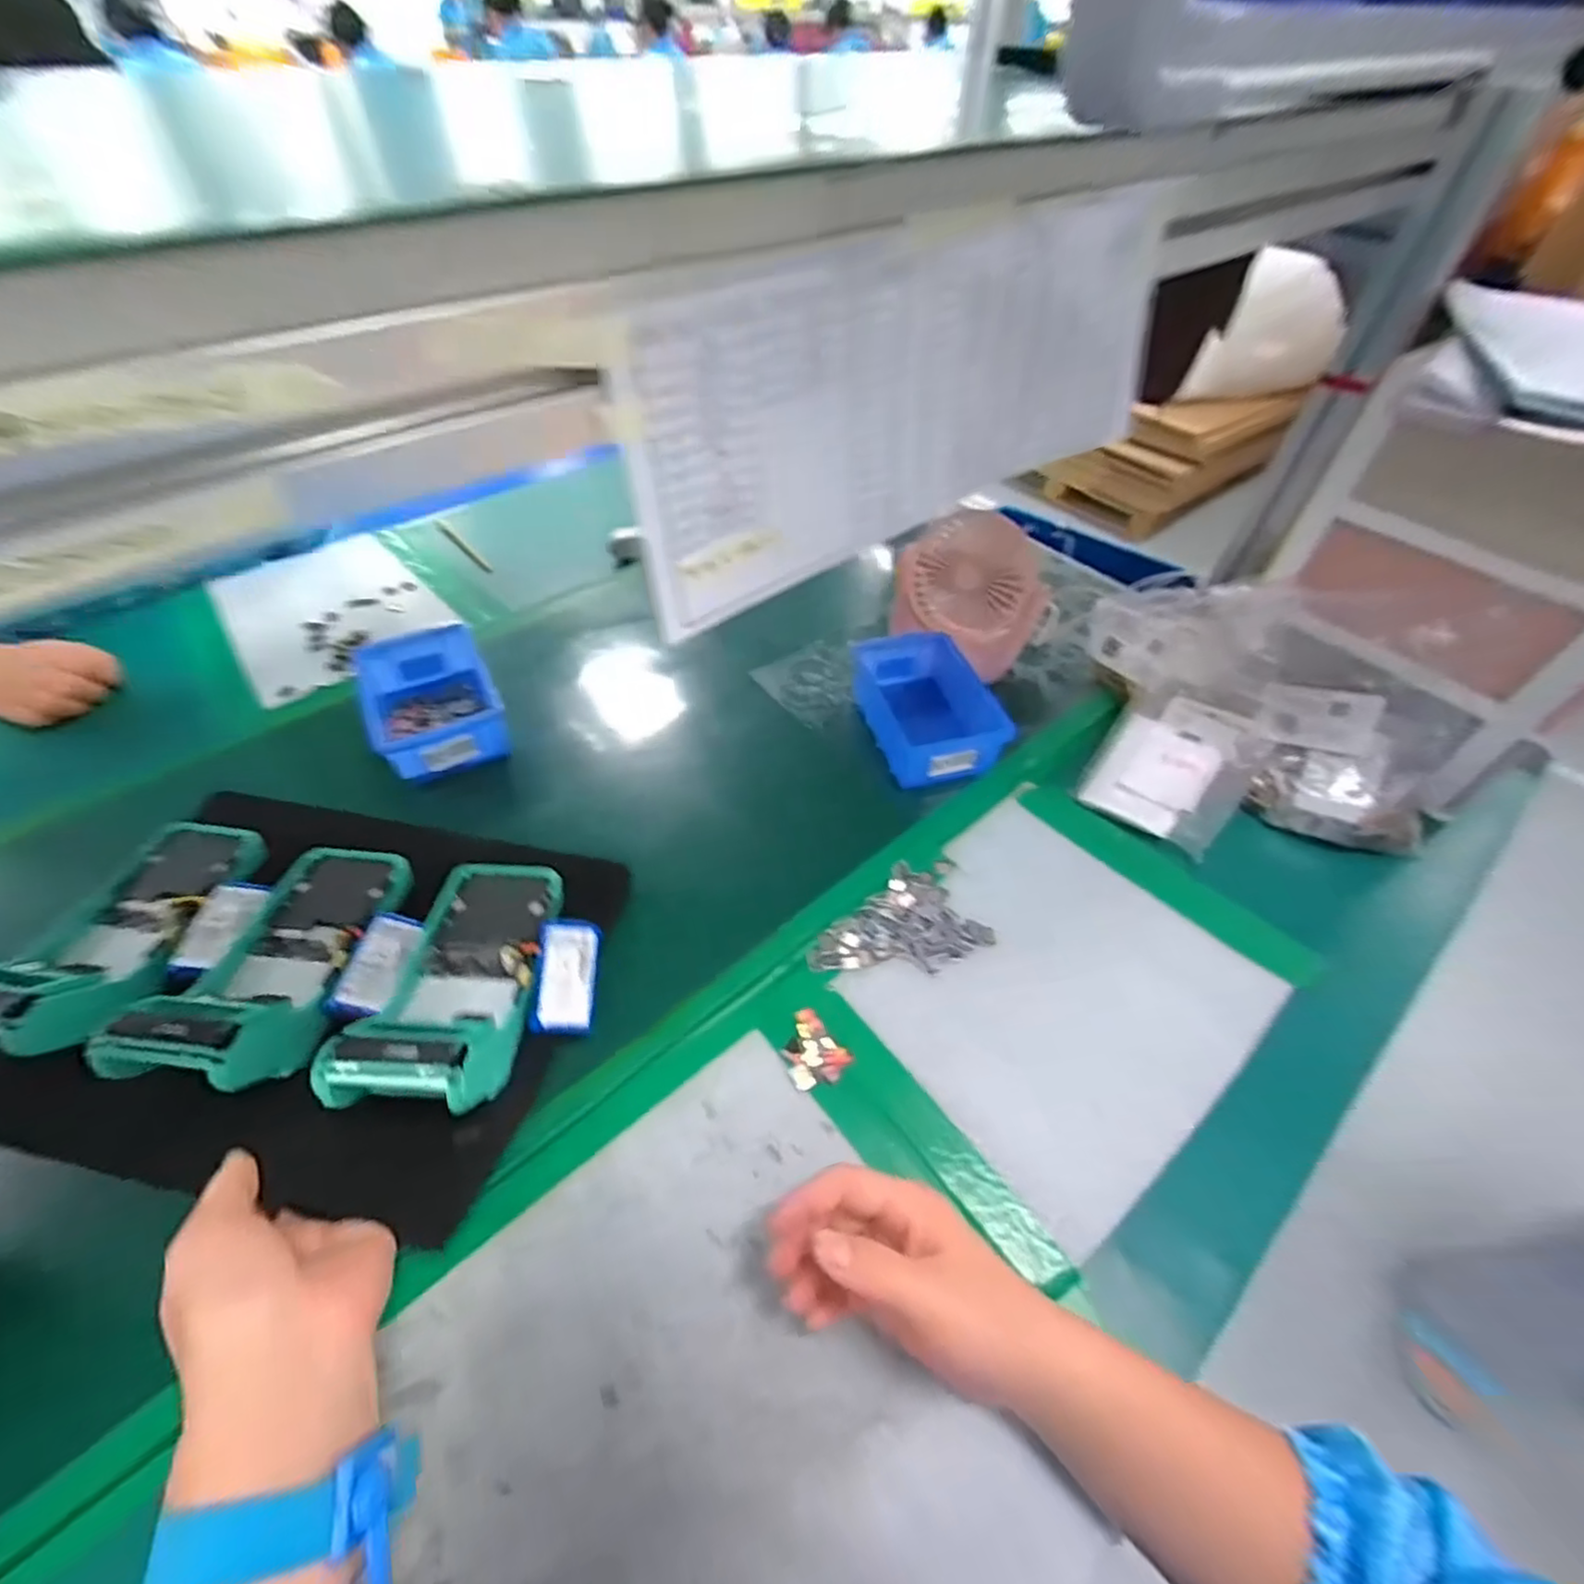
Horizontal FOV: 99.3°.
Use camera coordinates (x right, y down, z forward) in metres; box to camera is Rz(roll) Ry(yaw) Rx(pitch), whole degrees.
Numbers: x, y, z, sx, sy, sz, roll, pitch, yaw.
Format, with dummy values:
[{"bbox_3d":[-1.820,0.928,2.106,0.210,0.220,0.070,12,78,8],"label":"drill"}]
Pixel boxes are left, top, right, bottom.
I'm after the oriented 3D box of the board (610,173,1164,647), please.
[{"bbox_3d":[0.056,-0.162,0.273,0.277,0.104,0.014,-33,50,-23],"label":"board"}]

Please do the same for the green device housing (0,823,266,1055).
[{"bbox_3d":[-0.429,0.088,0.431,0.079,0.047,0.171,5,34,-2],"label":"green device housing"}]

